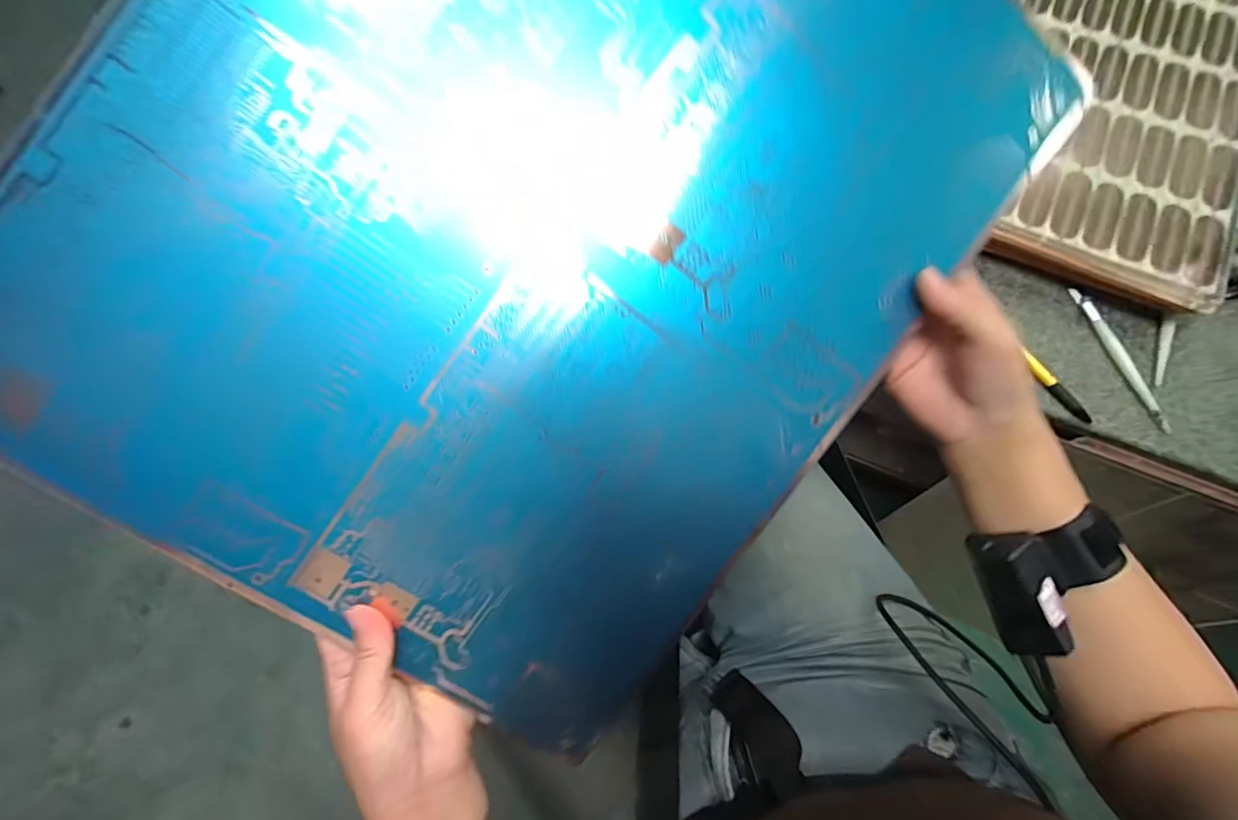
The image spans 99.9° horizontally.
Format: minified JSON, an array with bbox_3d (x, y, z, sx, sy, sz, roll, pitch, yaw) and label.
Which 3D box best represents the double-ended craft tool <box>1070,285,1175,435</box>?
[{"bbox_3d":[0.471,-0.050,0.488,0.014,0.006,0.150,-18,74,-3],"label":"double-ended craft tool"}]

